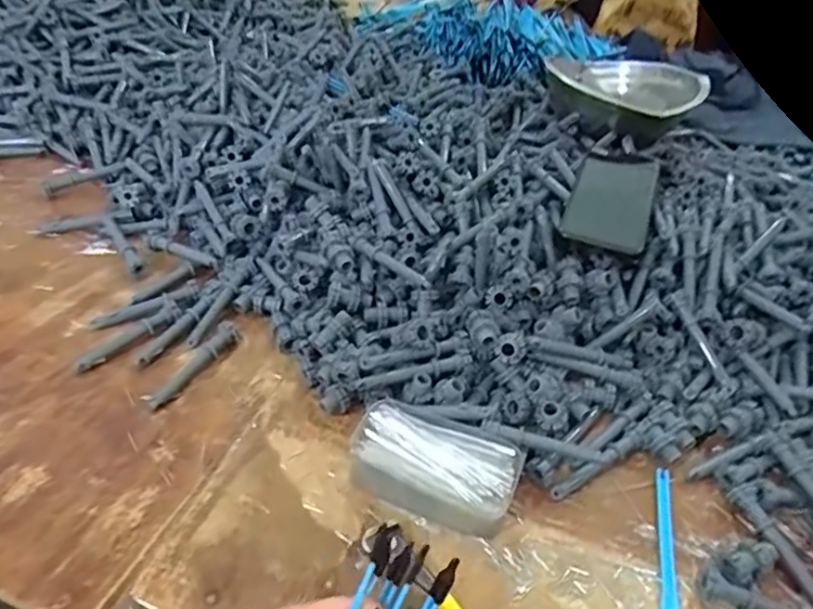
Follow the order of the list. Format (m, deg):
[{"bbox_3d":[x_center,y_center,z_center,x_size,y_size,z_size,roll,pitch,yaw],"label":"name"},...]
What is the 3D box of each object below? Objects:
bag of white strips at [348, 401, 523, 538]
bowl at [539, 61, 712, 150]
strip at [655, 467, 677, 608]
[{"bbox_3d":[0.018,0.117,0.440,0.117,0.036,0.074,17,44,13],"label":"bag of white strips"},{"bbox_3d":[0.256,-0.261,0.746,0.152,0.053,0.192,-6,44,-11],"label":"bowl"},{"bbox_3d":[0.175,0.173,0.413,0.014,0.004,0.140,11,43,7],"label":"strip"}]

